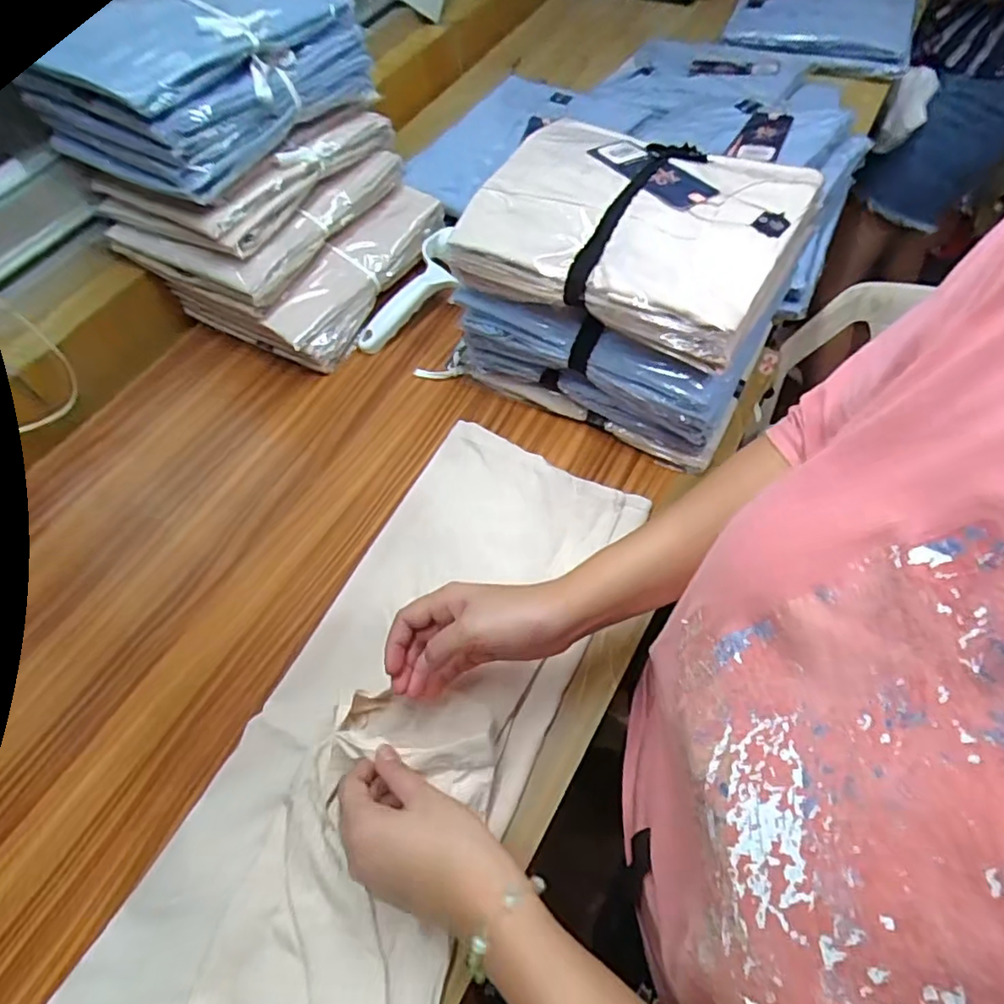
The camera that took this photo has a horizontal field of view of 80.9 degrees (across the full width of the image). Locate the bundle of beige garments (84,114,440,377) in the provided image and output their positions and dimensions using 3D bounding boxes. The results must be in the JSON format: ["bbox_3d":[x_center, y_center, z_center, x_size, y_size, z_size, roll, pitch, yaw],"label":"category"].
[{"bbox_3d":[-0.245,-0.314,0.662,0.263,0.167,0.258,26,65,16],"label":"bundle of beige garments"}]

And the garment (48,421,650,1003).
[{"bbox_3d":[-0.107,0.204,0.422,0.218,0.057,0.637,22,63,15],"label":"garment"}]

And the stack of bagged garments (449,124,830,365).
[{"bbox_3d":[0.109,-0.235,0.498,0.253,0.055,0.195,27,65,17],"label":"stack of bagged garments"}]

